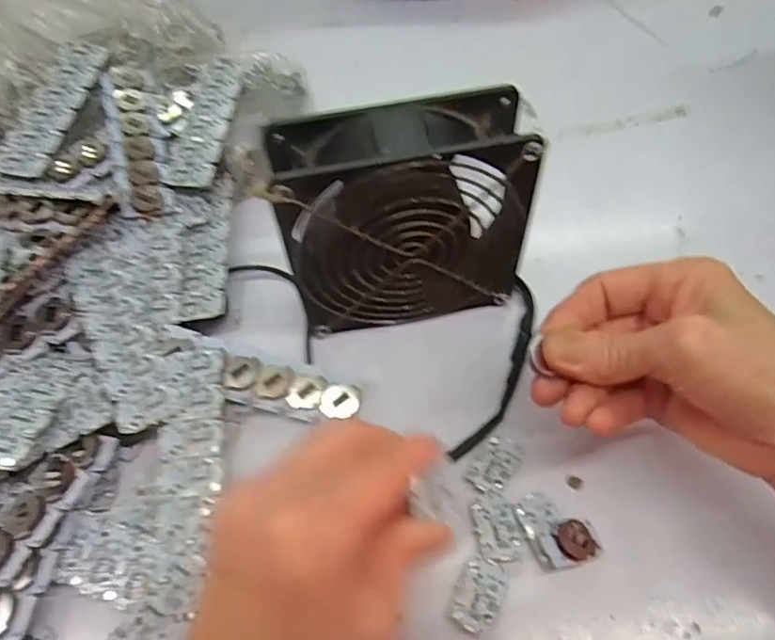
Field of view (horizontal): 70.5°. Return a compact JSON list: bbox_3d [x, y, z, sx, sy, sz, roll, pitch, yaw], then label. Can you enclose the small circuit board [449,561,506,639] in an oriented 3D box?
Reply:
[{"bbox_3d":[0.039,0.118,0.234,0.019,0.005,0.028,17,60,13],"label":"small circuit board"}]

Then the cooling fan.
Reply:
[{"bbox_3d":[0.008,-0.048,0.277,0.122,0.115,0.045,-10,57,-3],"label":"cooling fan"}]

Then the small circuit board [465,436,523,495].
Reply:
[{"bbox_3d":[0.052,0.069,0.264,0.018,0.004,0.030,32,64,21],"label":"small circuit board"}]

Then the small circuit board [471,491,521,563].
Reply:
[{"bbox_3d":[0.049,0.093,0.248,0.018,0.004,0.030,-7,57,-1],"label":"small circuit board"}]

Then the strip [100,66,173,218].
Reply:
[{"bbox_3d":[-0.157,-0.112,0.340,0.029,0.005,0.109,-15,72,-10],"label":"strip"}]

